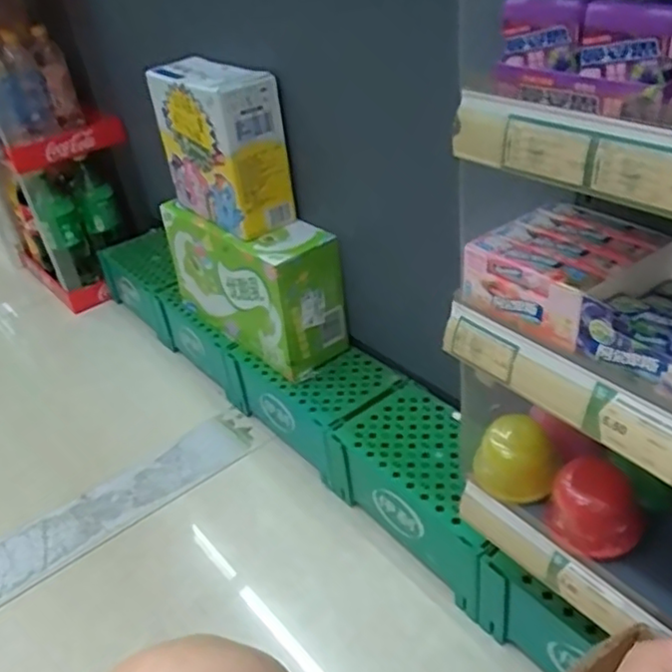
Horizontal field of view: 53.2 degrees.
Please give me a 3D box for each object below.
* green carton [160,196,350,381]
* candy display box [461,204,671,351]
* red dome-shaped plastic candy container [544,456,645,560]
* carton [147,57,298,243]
[{"bbox_3d":[-0.132,-0.097,1.099,0.129,0.205,0.318,-29,40,-28],"label":"green carton"},{"bbox_3d":[0.185,-0.056,0.547,0.124,0.049,0.114,-28,39,-27],"label":"candy display box"},{"bbox_3d":[0.229,0.150,0.590,0.083,0.056,0.070,9,38,23],"label":"red dome-shaped plastic candy container"},{"bbox_3d":[-0.170,-0.285,1.009,0.109,0.203,0.204,-30,40,-28],"label":"carton"}]

